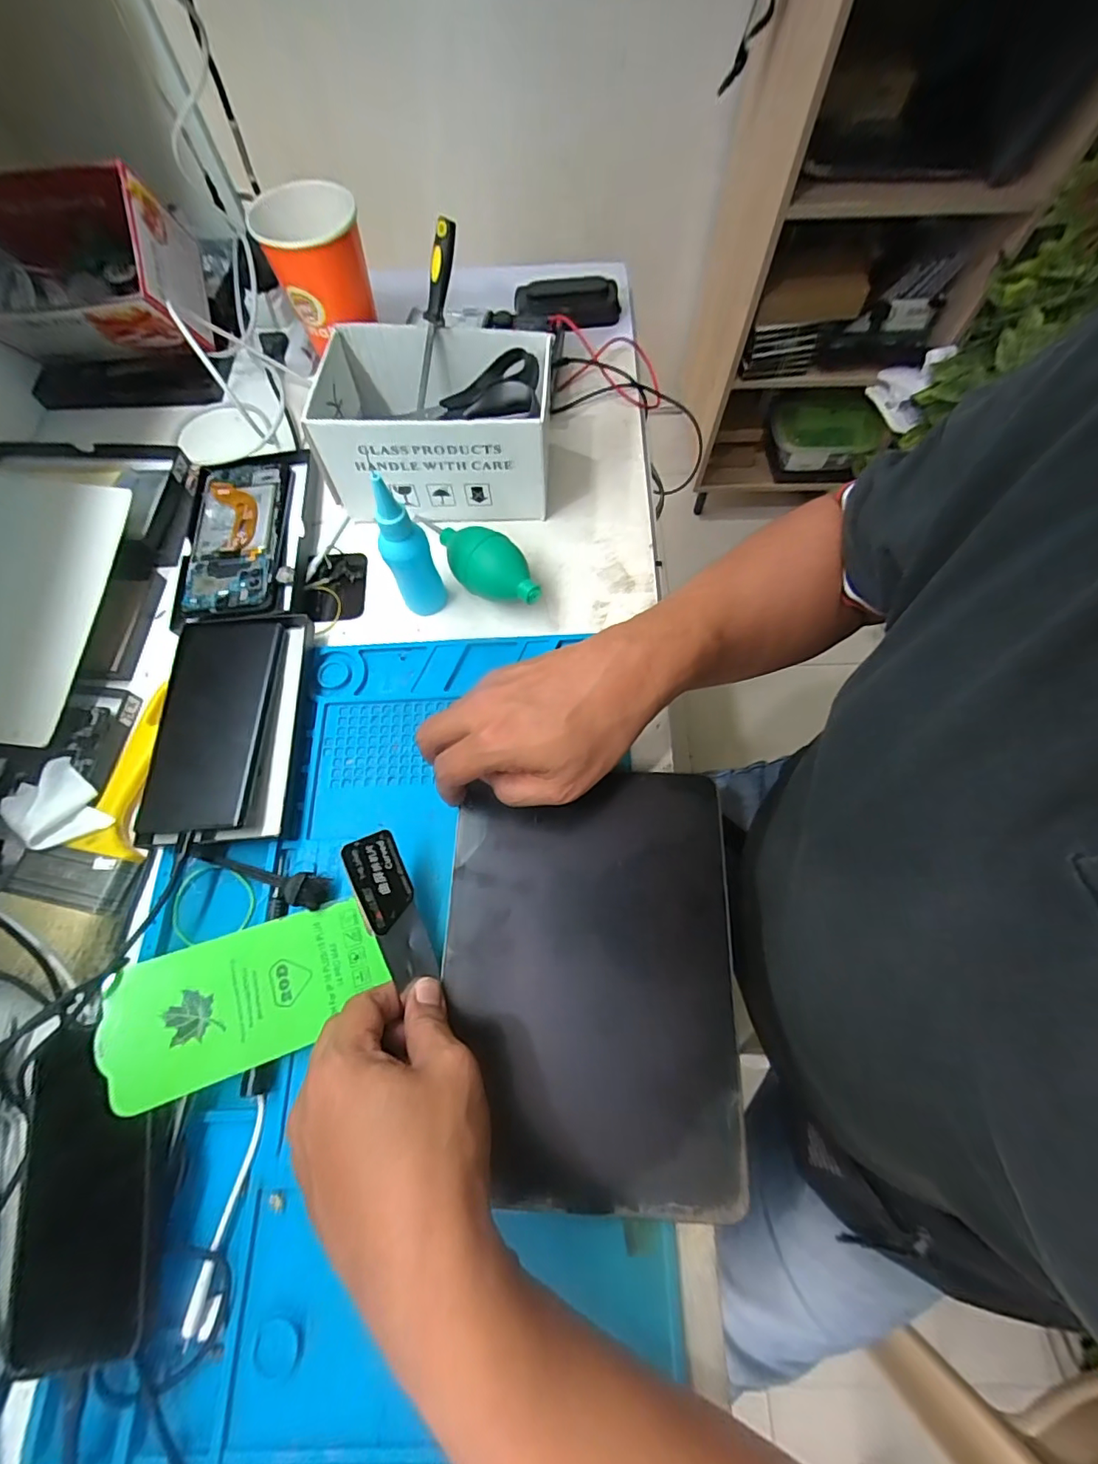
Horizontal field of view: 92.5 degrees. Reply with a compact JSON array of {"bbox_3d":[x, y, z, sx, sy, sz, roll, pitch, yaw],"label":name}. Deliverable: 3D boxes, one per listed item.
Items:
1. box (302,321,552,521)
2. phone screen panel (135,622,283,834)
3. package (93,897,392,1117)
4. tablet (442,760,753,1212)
[{"bbox_3d":[-0.091,-0.254,0.437,0.183,0.097,0.111,2,69,3],"label":"box"},{"bbox_3d":[-0.243,-0.010,0.376,0.082,0.009,0.162,-5,63,3],"label":"phone screen panel"},{"bbox_3d":[-0.175,0.154,0.308,0.144,0.004,0.074,-14,71,-19],"label":"package"},{"bbox_3d":[0.024,0.142,0.322,0.172,0.011,0.235,2,68,0],"label":"tablet"}]

